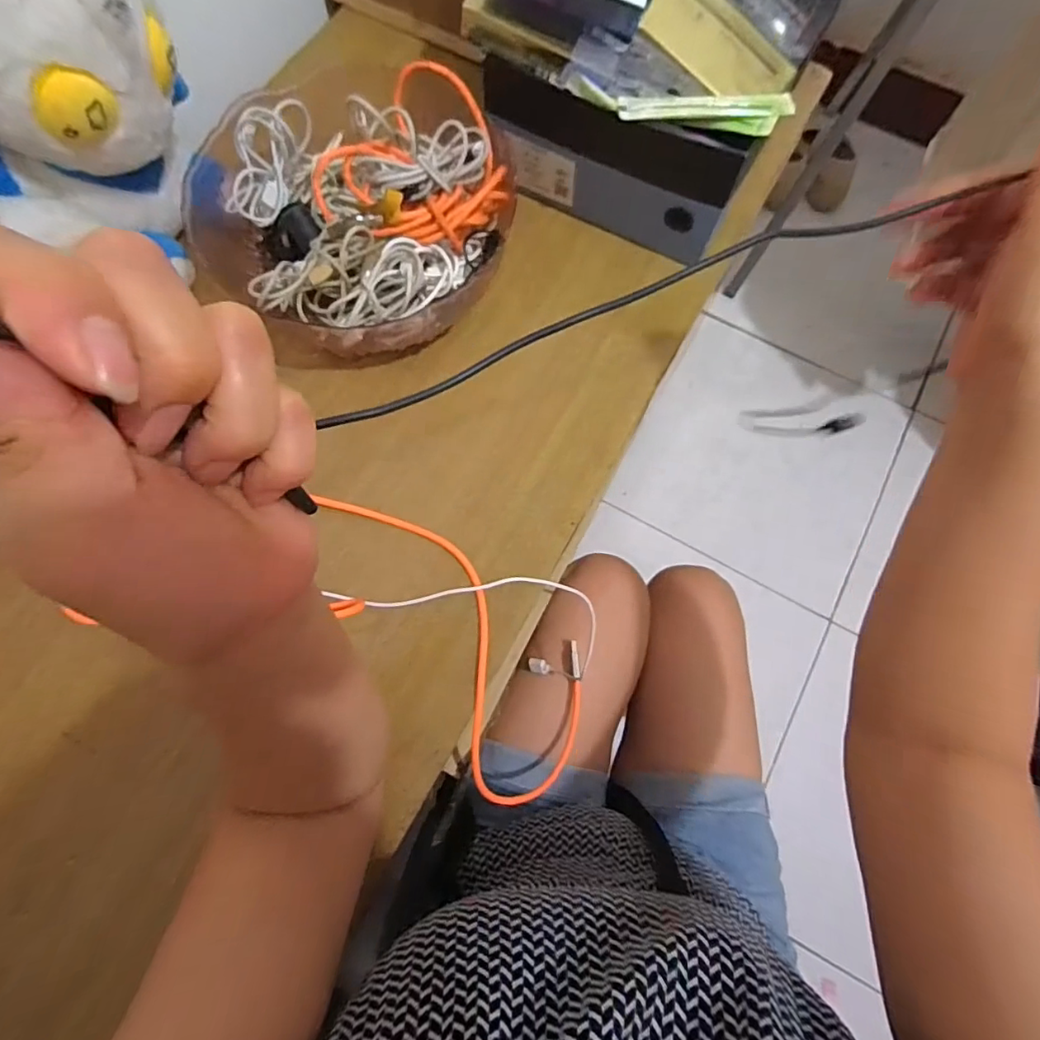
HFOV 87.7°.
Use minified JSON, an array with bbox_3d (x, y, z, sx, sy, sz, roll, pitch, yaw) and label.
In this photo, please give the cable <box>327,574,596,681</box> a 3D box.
[{"bbox_3d":[-0.037,0.082,0.470,0.212,0.151,0.072,10,74,3],"label":"cable"}]

